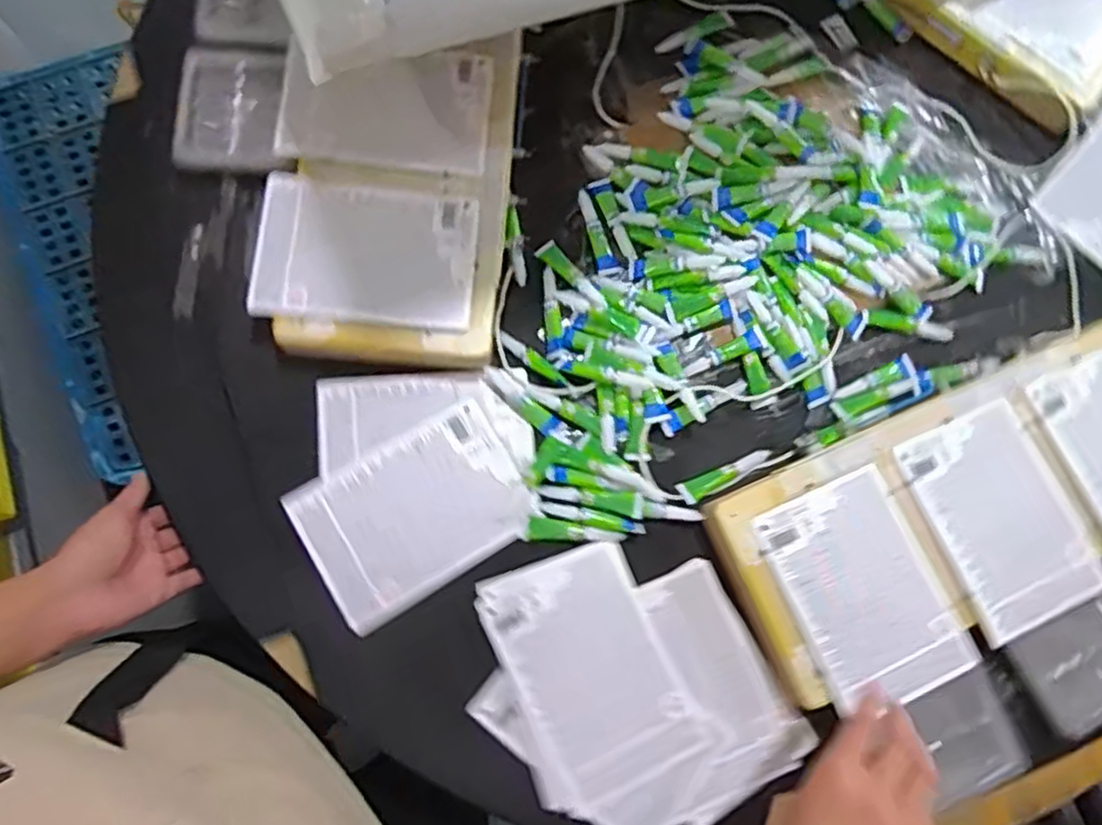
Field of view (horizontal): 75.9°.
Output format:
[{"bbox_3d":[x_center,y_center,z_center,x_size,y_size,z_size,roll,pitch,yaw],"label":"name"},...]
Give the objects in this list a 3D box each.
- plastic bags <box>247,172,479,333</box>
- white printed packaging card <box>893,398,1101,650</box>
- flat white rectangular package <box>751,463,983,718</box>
[{"bbox_3d":[-0.148,-0.128,0.561,0.173,0.010,0.119,3,77,-3],"label":"plastic bags"},{"bbox_3d":[0.366,0.084,0.572,0.120,0.004,0.168,-21,81,-10],"label":"white printed packaging card"},{"bbox_3d":[0.240,0.138,0.544,0.114,0.005,0.164,-22,80,-10],"label":"flat white rectangular package"}]

